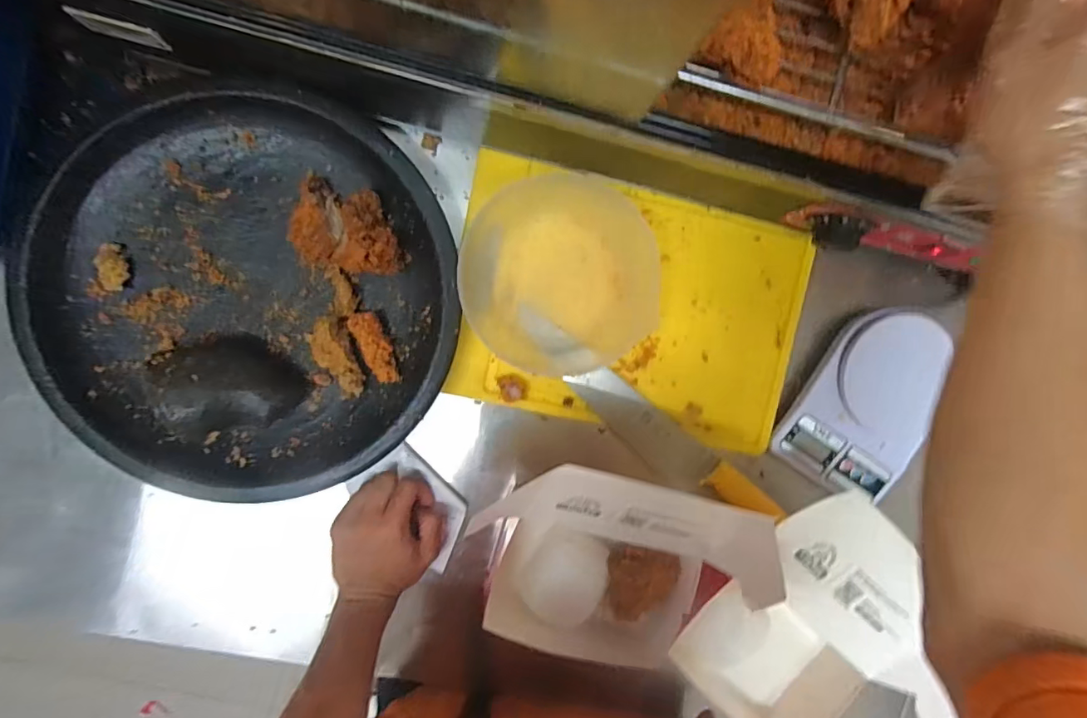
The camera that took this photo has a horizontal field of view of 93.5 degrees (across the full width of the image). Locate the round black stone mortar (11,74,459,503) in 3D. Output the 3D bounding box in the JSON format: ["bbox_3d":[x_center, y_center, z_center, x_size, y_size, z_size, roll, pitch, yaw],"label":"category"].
[{"bbox_3d":[-0.248,-0.054,0.436,0.335,0.058,0.329,-1,95,-6],"label":"round black stone mortar"}]

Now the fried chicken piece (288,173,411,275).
[{"bbox_3d":[-0.169,-0.113,0.439,0.100,0.042,0.075,9,94,-7],"label":"fried chicken piece"}]

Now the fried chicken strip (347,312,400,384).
[{"bbox_3d":[-0.149,-0.010,0.455,0.024,0.022,0.068,-30,97,-3],"label":"fried chicken strip"}]

